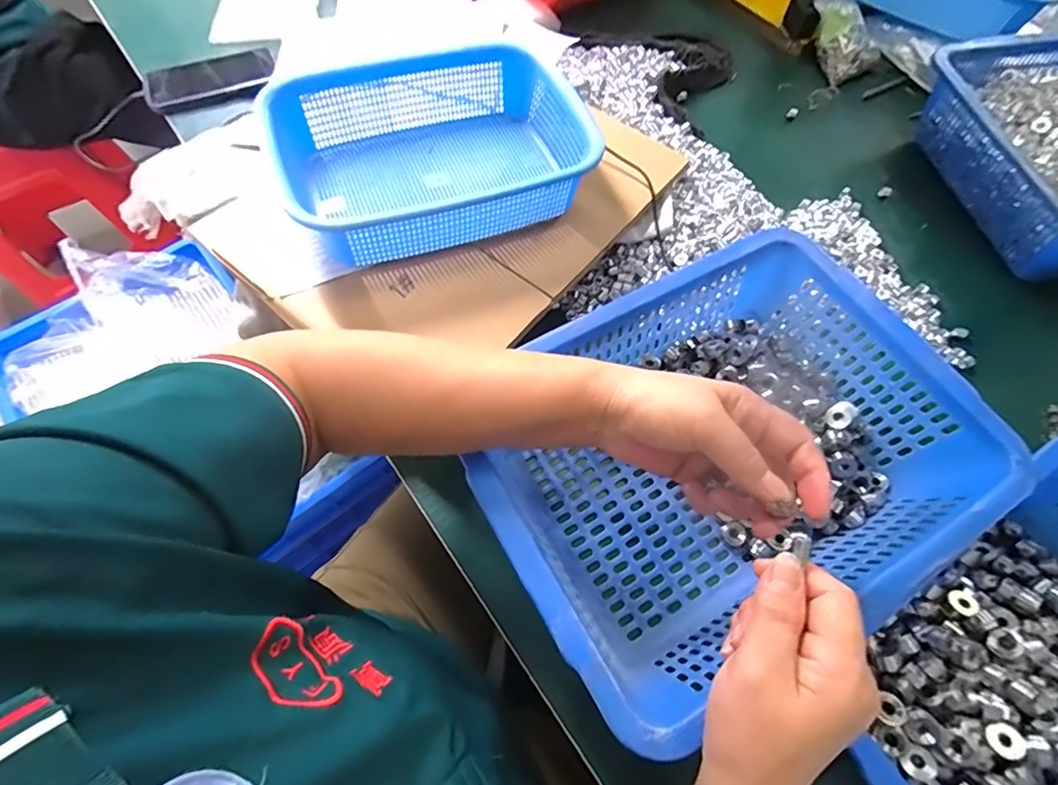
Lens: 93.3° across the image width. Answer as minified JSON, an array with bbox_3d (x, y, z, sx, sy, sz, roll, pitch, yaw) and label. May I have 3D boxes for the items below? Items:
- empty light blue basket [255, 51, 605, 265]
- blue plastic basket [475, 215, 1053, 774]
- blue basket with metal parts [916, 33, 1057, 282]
[{"bbox_3d":[-0.088,-0.229,0.482,0.272,0.080,0.199,-20,67,-10],"label":"empty light blue basket"},{"bbox_3d":[0.144,0.051,0.406,0.354,0.115,0.266,-26,69,-13],"label":"blue plastic basket"},{"bbox_3d":[0.613,-0.261,0.571,0.221,0.095,0.311,-11,66,-7],"label":"blue basket with metal parts"}]

